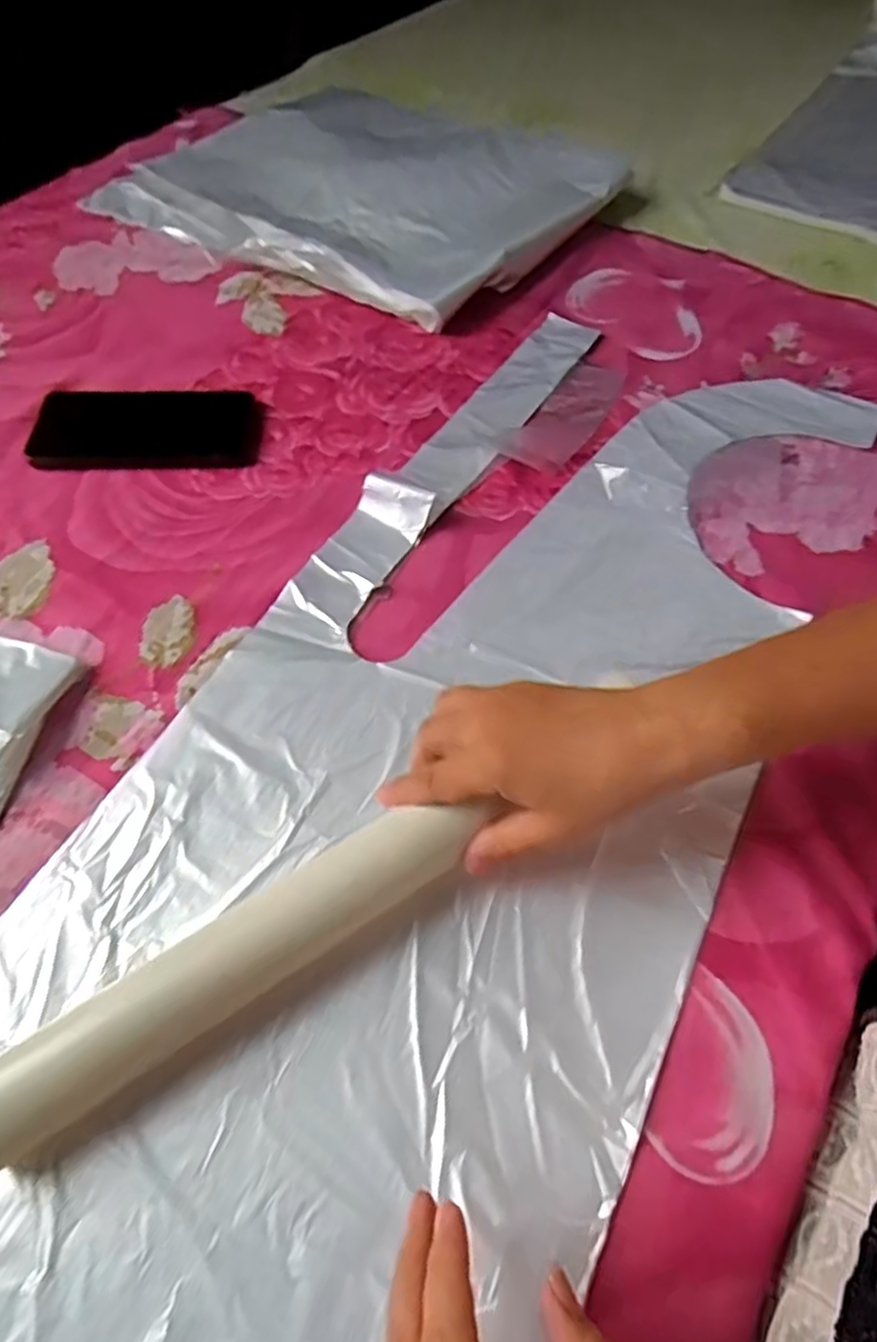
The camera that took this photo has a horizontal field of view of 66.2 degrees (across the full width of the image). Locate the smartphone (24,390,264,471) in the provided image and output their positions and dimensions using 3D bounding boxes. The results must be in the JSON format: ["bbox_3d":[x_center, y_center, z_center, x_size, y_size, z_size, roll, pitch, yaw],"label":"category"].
[{"bbox_3d":[-0.223,-0.188,0.516,0.164,0.016,0.075,-5,59,-3],"label":"smartphone"}]

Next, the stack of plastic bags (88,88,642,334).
[{"bbox_3d":[-0.083,-0.507,0.698,0.473,0.049,0.340,29,63,16],"label":"stack of plastic bags"}]

